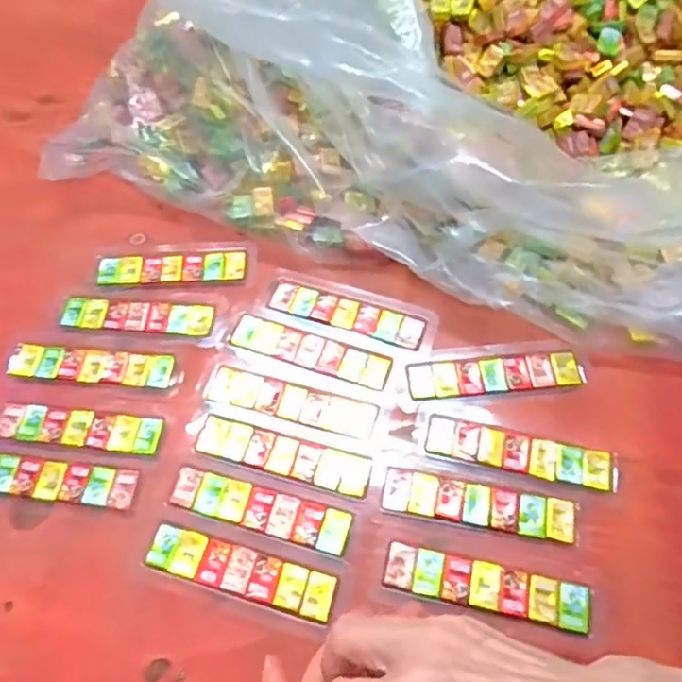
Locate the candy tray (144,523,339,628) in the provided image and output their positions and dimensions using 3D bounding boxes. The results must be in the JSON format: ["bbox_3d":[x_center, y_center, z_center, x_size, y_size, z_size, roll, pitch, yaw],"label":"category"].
[{"bbox_3d":[-0.062,0.141,0.360,0.120,0.004,0.031,13,62,11],"label":"candy tray"}]

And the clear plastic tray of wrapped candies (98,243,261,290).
[{"bbox_3d":[-0.135,-0.062,0.475,0.129,0.006,0.039,-2,60,3],"label":"clear plastic tray of wrapped candies"}]

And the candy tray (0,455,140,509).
[{"bbox_3d":[-0.196,0.093,0.393,0.120,0.005,0.026,4,61,7],"label":"candy tray"}]

